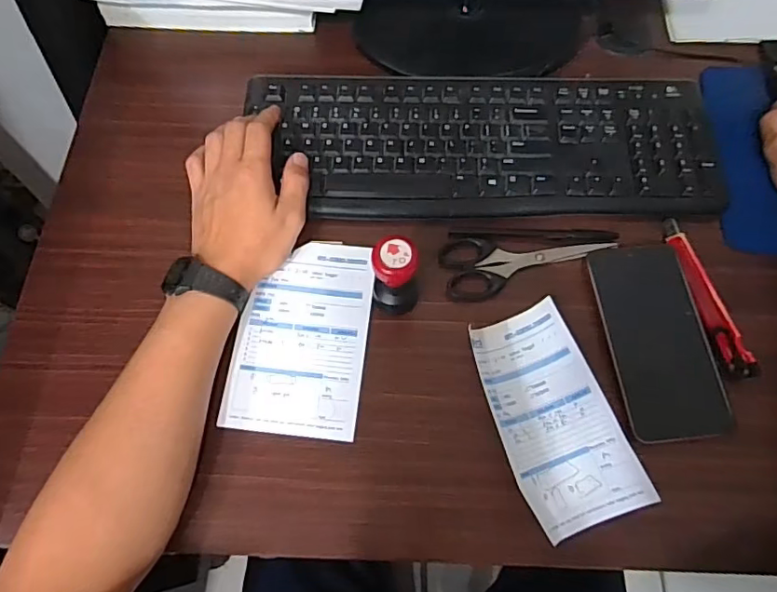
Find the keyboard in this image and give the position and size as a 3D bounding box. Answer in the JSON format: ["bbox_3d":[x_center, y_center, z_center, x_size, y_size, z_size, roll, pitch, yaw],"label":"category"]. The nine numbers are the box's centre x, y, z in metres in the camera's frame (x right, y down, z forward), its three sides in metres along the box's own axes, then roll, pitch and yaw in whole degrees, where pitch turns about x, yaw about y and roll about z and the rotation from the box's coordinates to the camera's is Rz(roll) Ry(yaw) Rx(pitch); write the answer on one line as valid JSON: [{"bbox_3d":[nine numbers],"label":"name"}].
[{"bbox_3d":[0.085,-0.142,0.500,0.421,0.015,0.156,3,70,2],"label":"keyboard"}]

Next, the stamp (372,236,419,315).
[{"bbox_3d":[0.006,-0.015,0.421,0.035,0.072,0.037,0,67,0],"label":"stamp"}]

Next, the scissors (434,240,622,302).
[{"bbox_3d":[0.121,-0.022,0.464,0.150,0.010,0.059,2,70,1],"label":"scissors"}]

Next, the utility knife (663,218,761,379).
[{"bbox_3d":[0.262,-0.003,0.443,0.019,0.016,0.143,-12,71,-4],"label":"utility knife"}]

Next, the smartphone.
[{"bbox_3d":[0.216,0.032,0.434,0.077,0.007,0.161,-6,71,-2],"label":"smartphone"}]

